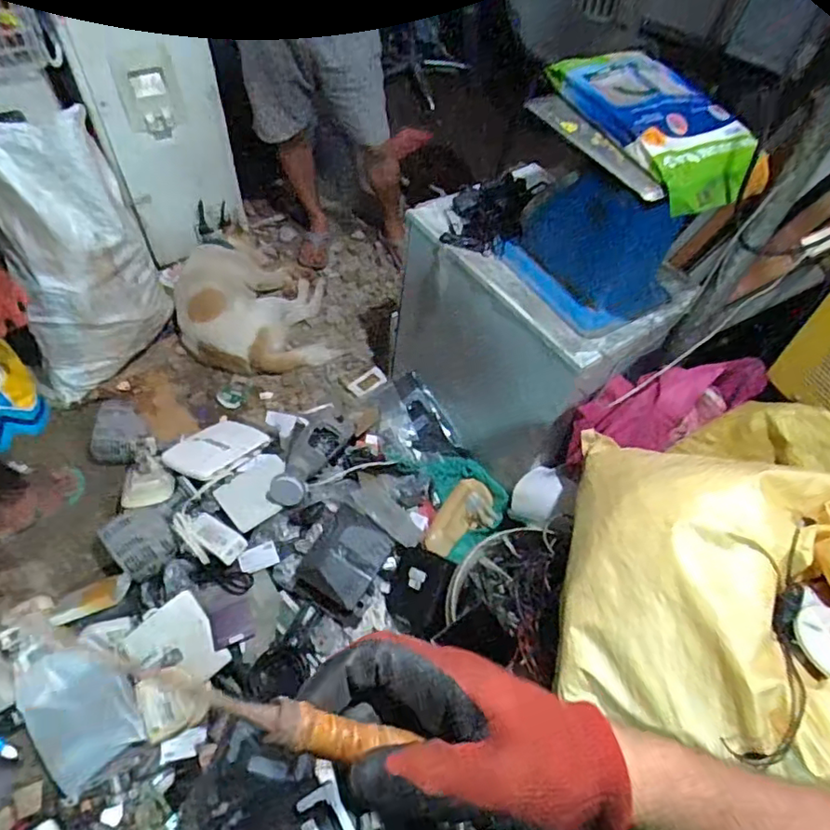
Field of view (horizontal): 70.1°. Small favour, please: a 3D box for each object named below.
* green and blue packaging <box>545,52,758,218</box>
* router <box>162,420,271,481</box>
[{"bbox_3d":[0.382,-0.457,0.935,0.194,0.083,0.350,-22,59,-19],"label":"green and blue packaging"},{"bbox_3d":[-0.505,0.082,1.509,0.174,0.027,0.230,24,42,28],"label":"router"}]

